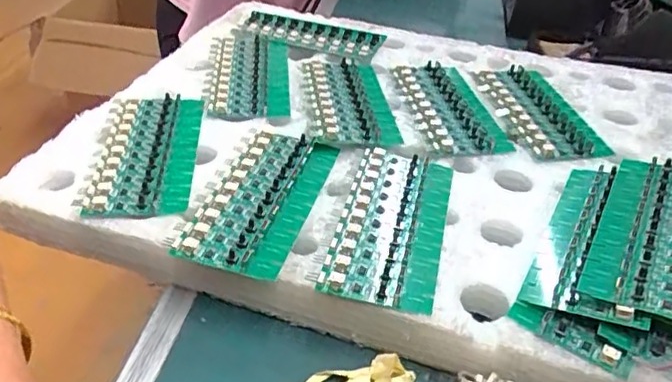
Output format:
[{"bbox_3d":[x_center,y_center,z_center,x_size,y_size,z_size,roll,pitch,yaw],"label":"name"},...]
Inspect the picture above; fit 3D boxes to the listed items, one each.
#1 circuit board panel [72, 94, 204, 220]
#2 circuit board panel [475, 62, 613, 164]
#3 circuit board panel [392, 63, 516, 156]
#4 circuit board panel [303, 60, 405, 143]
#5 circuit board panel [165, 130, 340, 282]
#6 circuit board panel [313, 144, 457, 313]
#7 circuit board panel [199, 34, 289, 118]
[{"bbox_3d":[-0.129,-0.028,0.423,0.065,0.011,0.138,-2,36,-5],"label":"circuit board panel"},{"bbox_3d":[0.160,-0.064,0.495,0.064,0.010,0.133,-4,36,-8],"label":"circuit board panel"},{"bbox_3d":[0.089,-0.070,0.496,0.061,0.010,0.131,-4,36,-8],"label":"circuit board panel"},{"bbox_3d":[0.010,-0.075,0.492,0.061,0.010,0.134,-2,37,-7],"label":"circuit board panel"},{"bbox_3d":[-0.049,0.000,0.389,0.066,0.005,0.132,10,37,11],"label":"circuit board panel"},{"bbox_3d":[0.034,0.018,0.377,0.061,0.011,0.133,9,37,10],"label":"circuit board panel"},{"bbox_3d":[-0.075,-0.098,0.524,0.067,0.012,0.139,-2,36,-4],"label":"circuit board panel"}]

